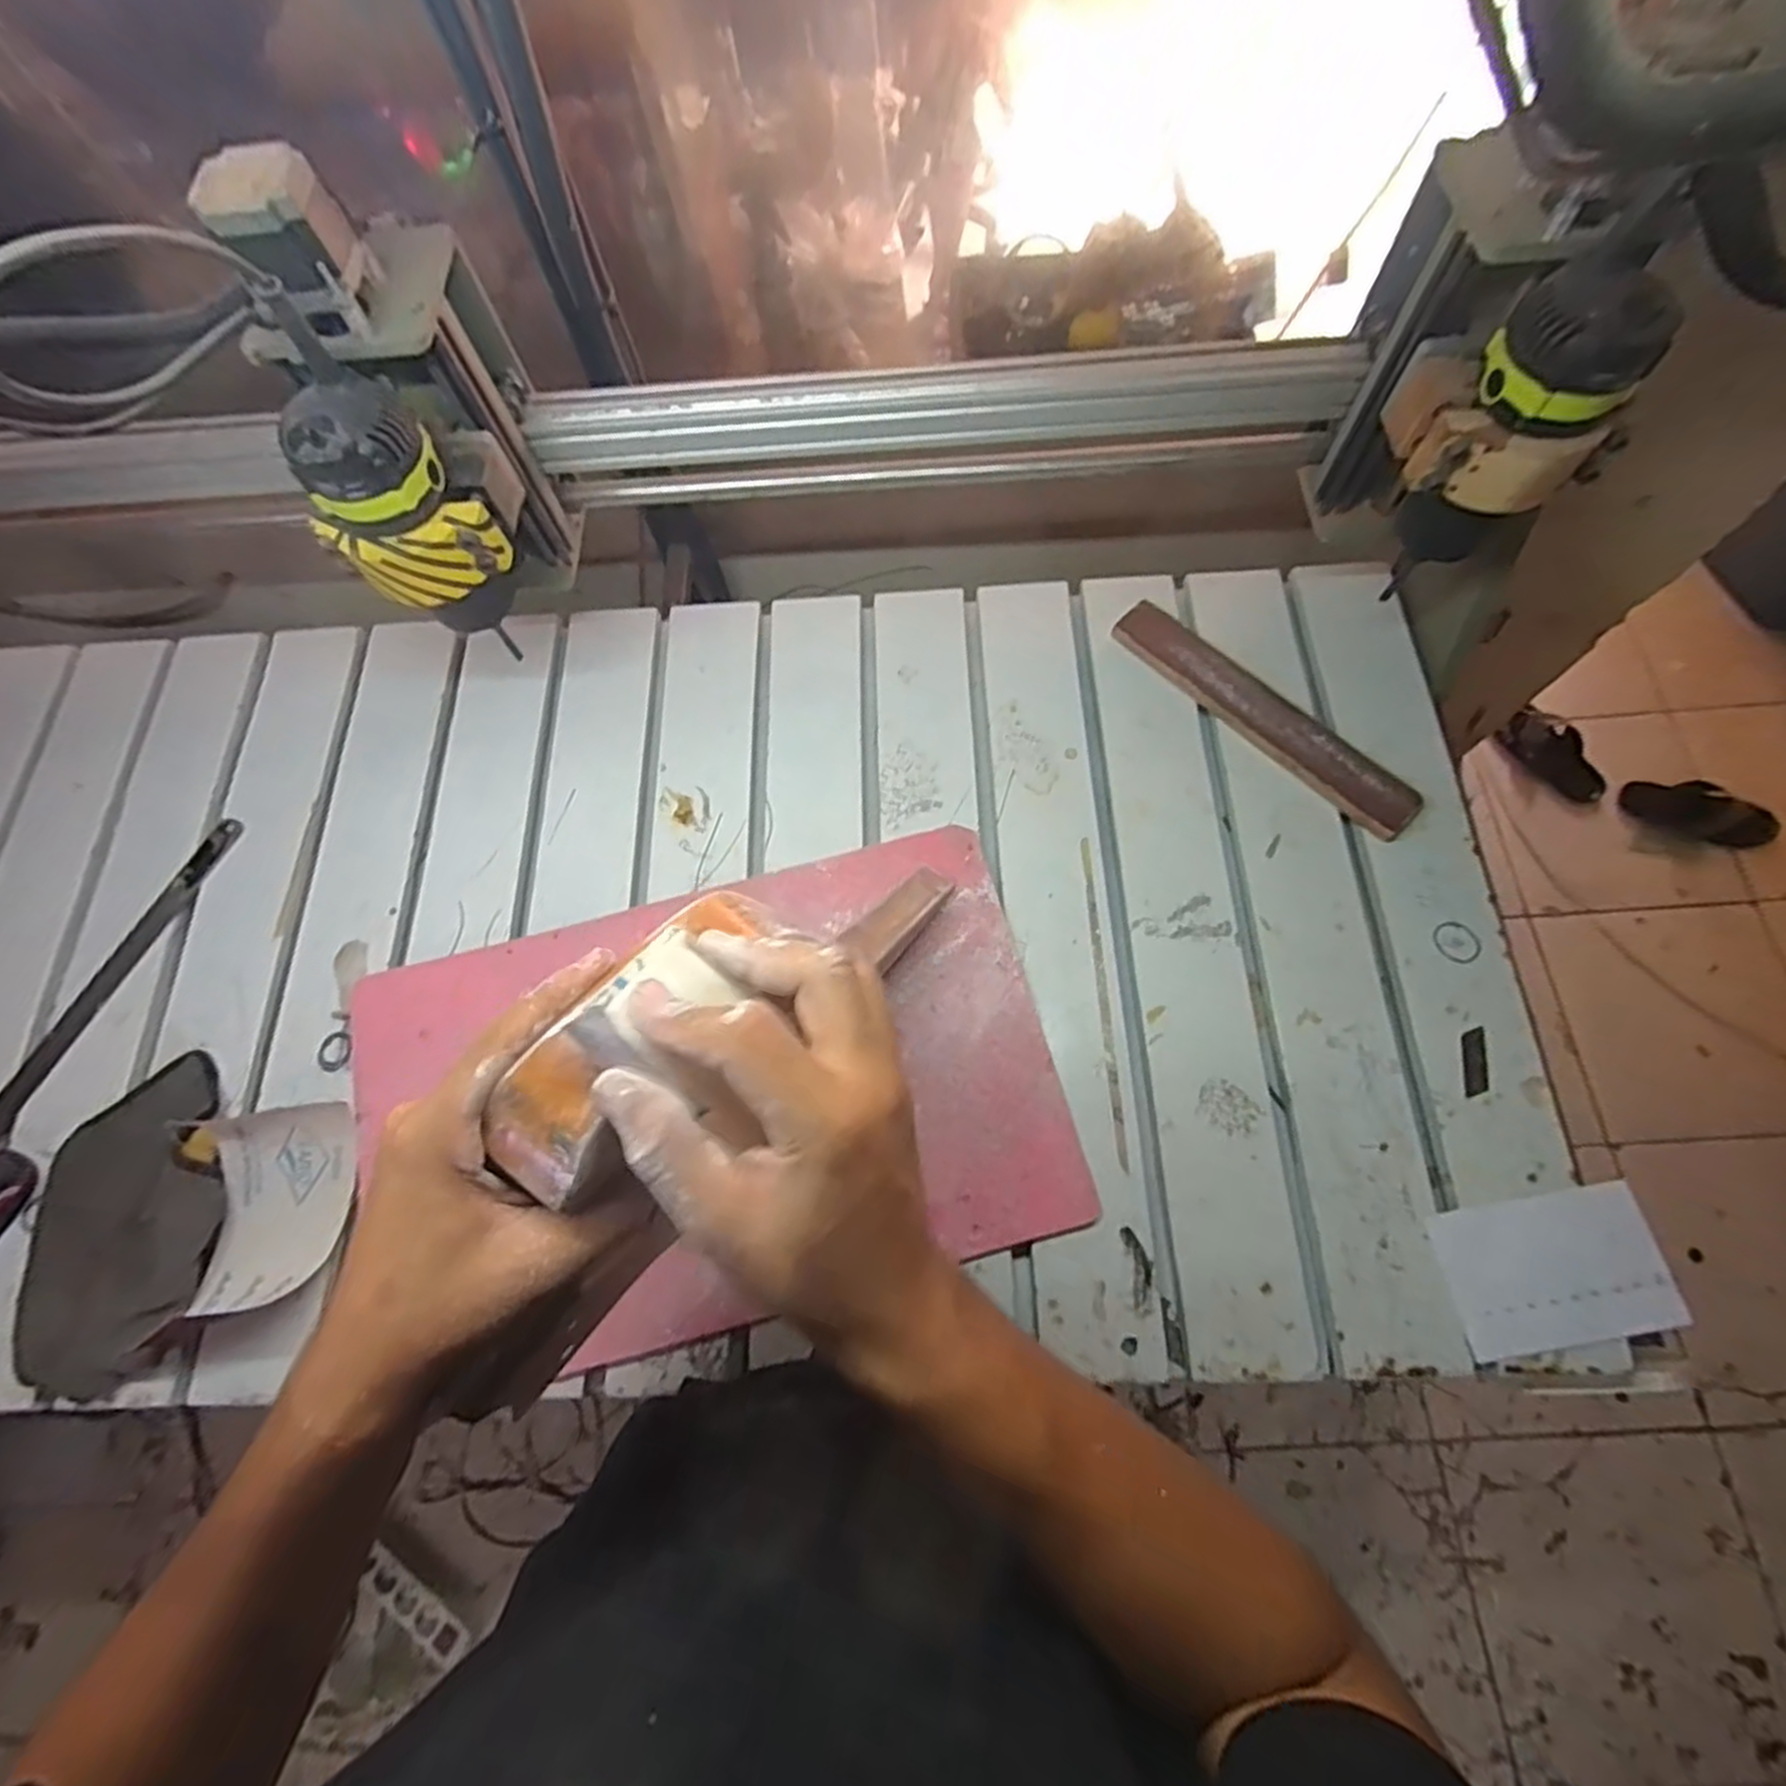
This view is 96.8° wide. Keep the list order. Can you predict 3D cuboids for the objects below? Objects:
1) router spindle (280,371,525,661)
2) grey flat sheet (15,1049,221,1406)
[{"bbox_3d":[-0.333,-0.253,0.542,0.096,0.153,0.084,-42,73,-11],"label":"router spindle"},{"bbox_3d":[-0.589,0.248,0.612,0.131,0.032,0.231,-15,70,-2],"label":"grey flat sheet"}]

